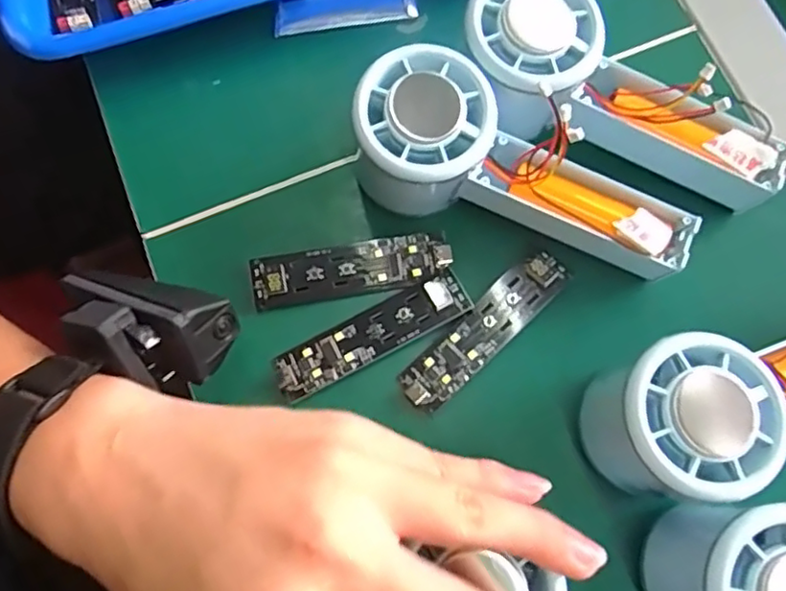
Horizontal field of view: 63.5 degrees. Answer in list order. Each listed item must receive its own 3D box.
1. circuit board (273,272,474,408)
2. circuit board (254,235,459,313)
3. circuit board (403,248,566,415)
[{"bbox_3d":[-0.010,0.017,0.285,0.092,0.005,0.023,-27,77,-7],"label":"circuit board"},{"bbox_3d":[-0.020,-0.013,0.292,0.090,0.008,0.025,-10,75,-2],"label":"circuit board"},{"bbox_3d":[0.041,0.014,0.283,0.089,0.008,0.022,-43,70,-7],"label":"circuit board"}]

